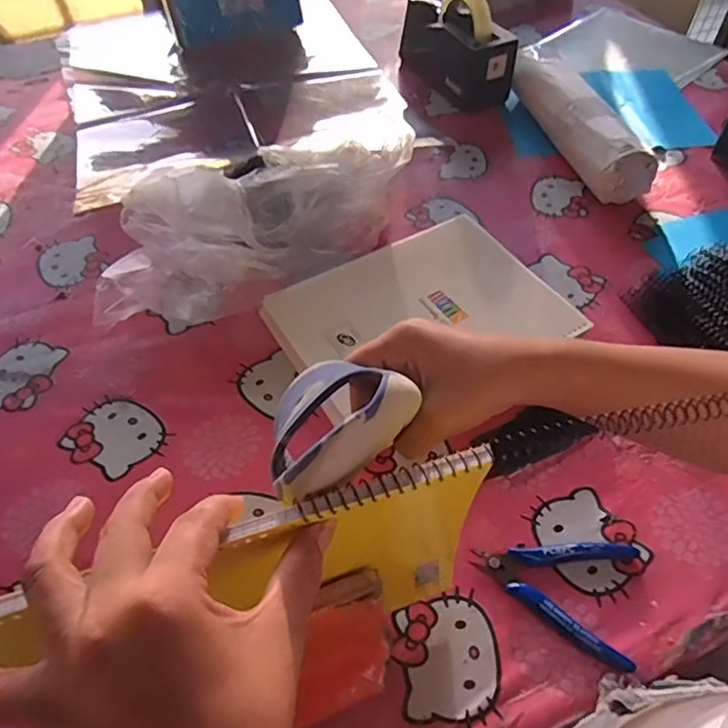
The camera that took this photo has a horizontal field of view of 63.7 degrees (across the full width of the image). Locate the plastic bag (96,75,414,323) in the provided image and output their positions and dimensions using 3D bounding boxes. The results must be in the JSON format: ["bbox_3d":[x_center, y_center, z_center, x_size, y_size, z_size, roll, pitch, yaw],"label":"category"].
[{"bbox_3d":[-0.119,-0.168,0.634,0.371,0.117,0.182,-28,56,-19],"label":"plastic bag"}]

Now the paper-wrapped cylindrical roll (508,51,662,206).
[{"bbox_3d":[0.278,-0.321,0.769,0.069,0.063,0.304,-10,52,-6],"label":"paper-wrapped cylindrical roll"}]

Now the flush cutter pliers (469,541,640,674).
[{"bbox_3d":[0.138,0.162,0.426,0.112,0.011,0.086,11,53,10],"label":"flush cutter pliers"}]

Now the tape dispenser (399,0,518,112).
[{"bbox_3d":[0.133,-0.474,0.849,0.092,0.120,0.207,-19,54,-13],"label":"tape dispenser"}]

